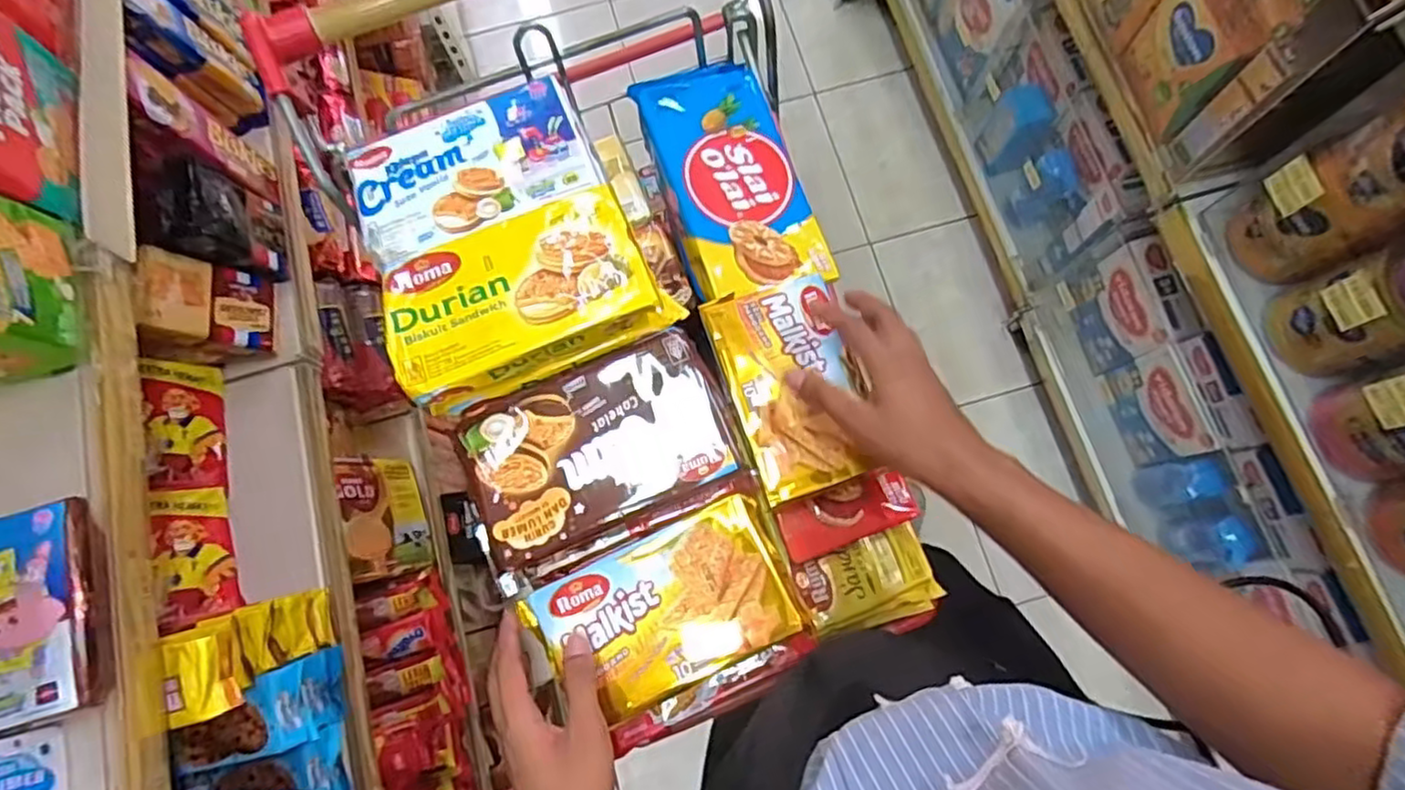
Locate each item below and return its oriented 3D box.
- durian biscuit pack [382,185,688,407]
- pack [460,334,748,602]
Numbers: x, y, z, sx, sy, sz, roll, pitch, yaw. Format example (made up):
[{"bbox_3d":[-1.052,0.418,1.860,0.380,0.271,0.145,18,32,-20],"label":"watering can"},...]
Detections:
[{"bbox_3d":[-0.139,-0.081,0.536,0.201,0.040,0.123,-23,76,-5],"label":"durian biscuit pack"},{"bbox_3d":[-0.080,0.046,0.536,0.198,0.051,0.135,-21,76,-4],"label":"pack"}]

